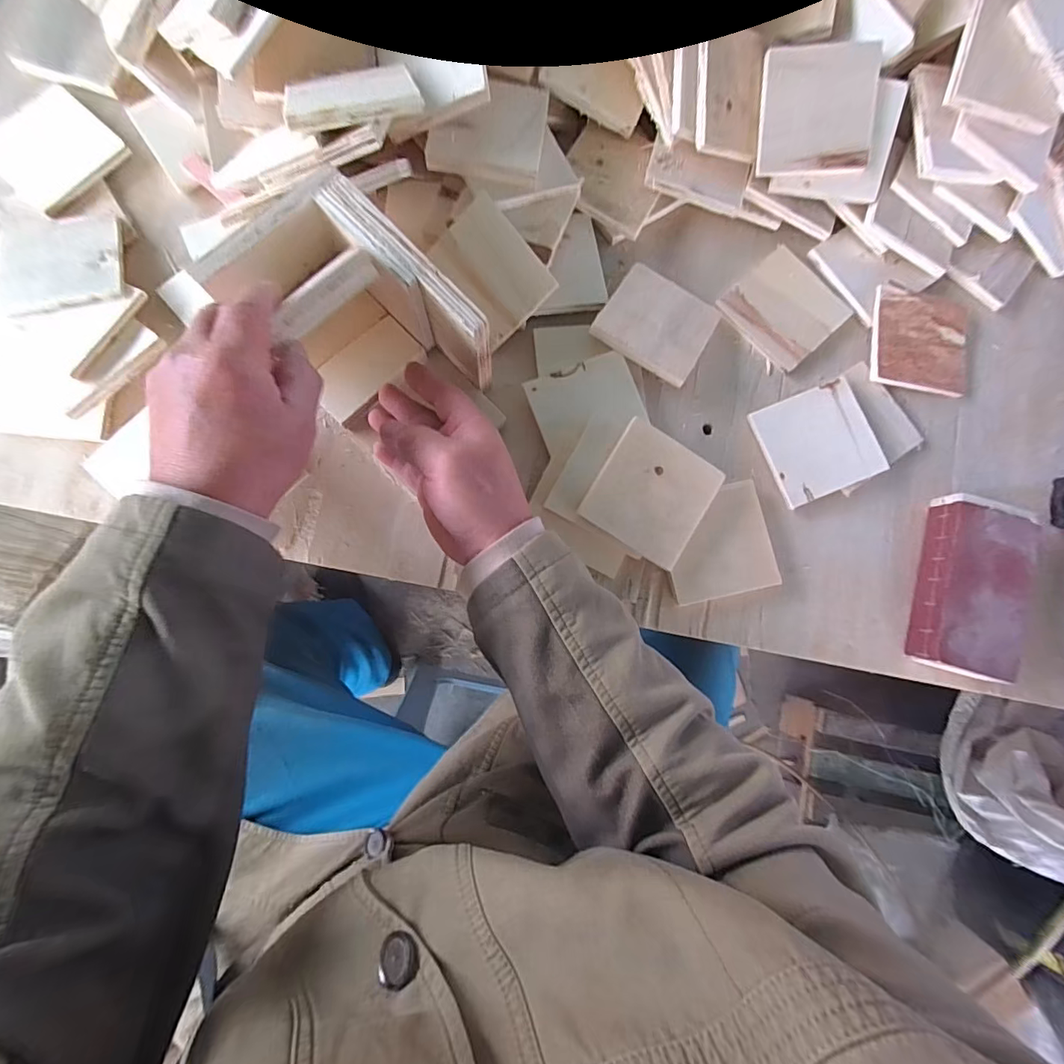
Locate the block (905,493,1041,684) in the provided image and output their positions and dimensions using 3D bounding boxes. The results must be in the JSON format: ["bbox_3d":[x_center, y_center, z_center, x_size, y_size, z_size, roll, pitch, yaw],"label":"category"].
[{"bbox_3d":[0.376,0.049,0.408,0.076,0.038,0.151,15,84,-1],"label":"block"}]

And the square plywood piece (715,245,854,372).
[{"bbox_3d":[0.236,-0.209,0.445,0.093,0.004,0.093,-42,88,-5],"label":"square plywood piece"}]

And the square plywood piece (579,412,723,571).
[{"bbox_3d":[0.099,-0.030,0.389,0.090,0.005,0.093,31,88,-3],"label":"square plywood piece"}]

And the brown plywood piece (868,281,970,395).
[{"bbox_3d":[0.362,-0.176,0.441,0.096,0.013,0.091,6,85,-2],"label":"brown plywood piece"}]

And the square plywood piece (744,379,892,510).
[{"bbox_3d":[0.255,-0.081,0.425,0.091,0.007,0.091,-22,81,3],"label":"square plywood piece"}]

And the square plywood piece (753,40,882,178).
[{"bbox_3d":[0.245,-0.363,0.410,0.093,0.011,0.094,2,100,4],"label":"square plywood piece"}]

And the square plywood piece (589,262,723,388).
[{"bbox_3d":[0.113,-0.187,0.424,0.092,0.010,0.097,33,70,-2],"label":"square plywood piece"}]

